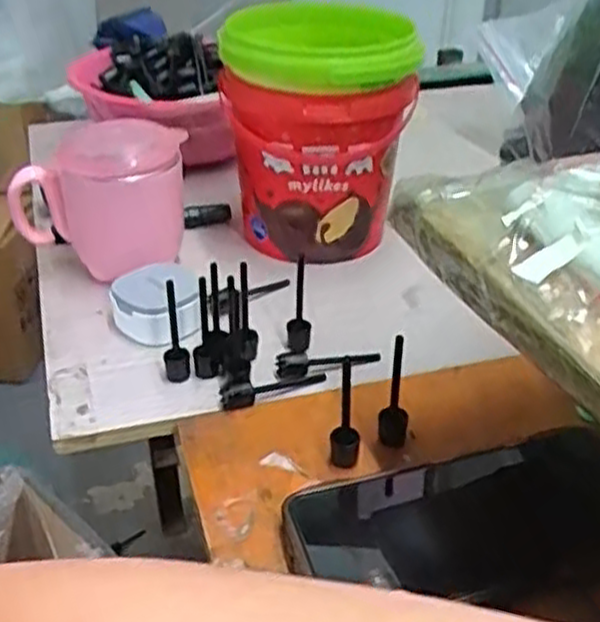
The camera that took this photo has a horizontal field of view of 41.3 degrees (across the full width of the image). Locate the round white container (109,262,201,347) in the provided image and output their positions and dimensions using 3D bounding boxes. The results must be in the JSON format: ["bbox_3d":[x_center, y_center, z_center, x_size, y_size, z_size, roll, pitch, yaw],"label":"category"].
[{"bbox_3d":[-0.089,-0.003,0.493,0.051,0.029,0.060,-7,34,-12],"label":"round white container"}]

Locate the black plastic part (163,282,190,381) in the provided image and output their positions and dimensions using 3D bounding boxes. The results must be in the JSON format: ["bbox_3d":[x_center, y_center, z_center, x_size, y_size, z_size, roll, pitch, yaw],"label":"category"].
[{"bbox_3d":[-0.070,0.011,0.440,0.014,0.065,0.014,-7,34,-12],"label":"black plastic part"}]

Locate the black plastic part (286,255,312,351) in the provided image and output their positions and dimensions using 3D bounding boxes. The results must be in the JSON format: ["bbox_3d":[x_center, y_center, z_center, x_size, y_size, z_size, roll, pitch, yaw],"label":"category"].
[{"bbox_3d":[-0.002,-0.005,0.465,0.014,0.057,0.018,1,33,0],"label":"black plastic part"}]

